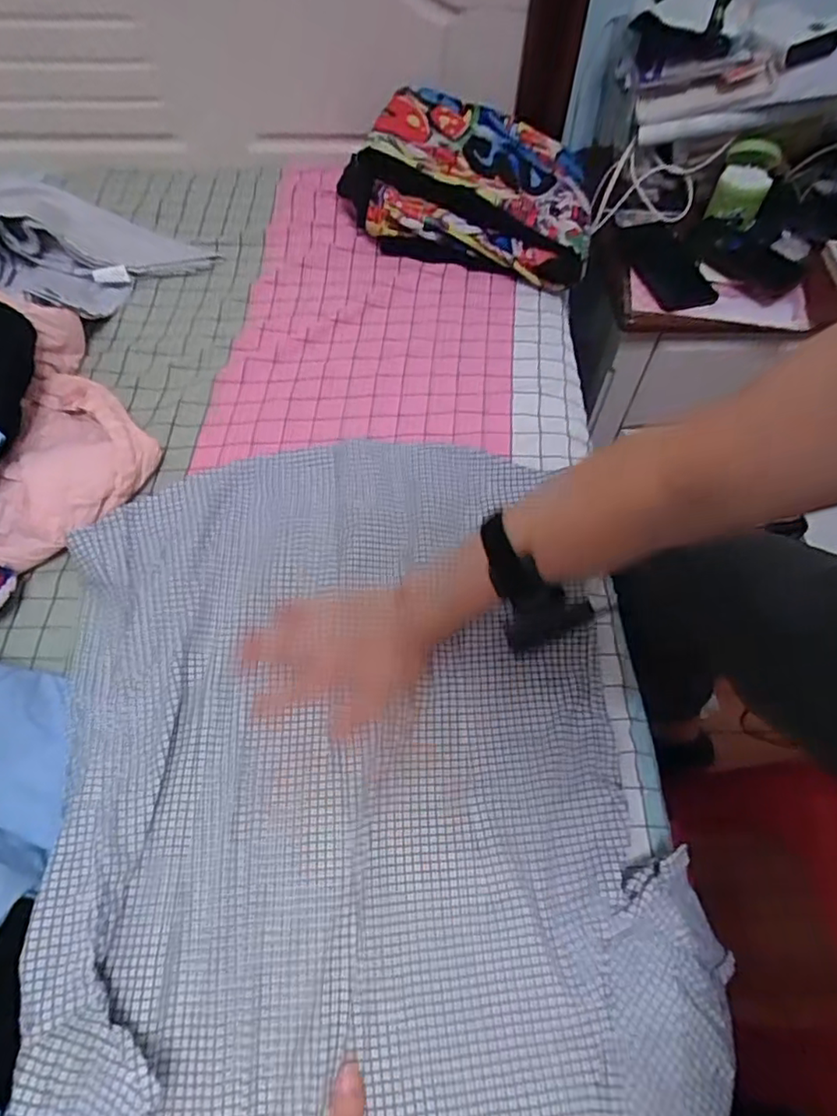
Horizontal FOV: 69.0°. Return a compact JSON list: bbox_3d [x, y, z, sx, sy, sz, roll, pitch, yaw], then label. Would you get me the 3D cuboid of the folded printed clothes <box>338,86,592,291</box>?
[{"bbox_3d":[0.088,-0.504,0.805,0.319,0.099,0.247,17,62,11],"label":"folded printed clothes"}]

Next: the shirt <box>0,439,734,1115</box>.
[{"bbox_3d":[-0.043,0.189,0.483,0.496,0.055,0.679,-2,60,0],"label":"shirt"}]

